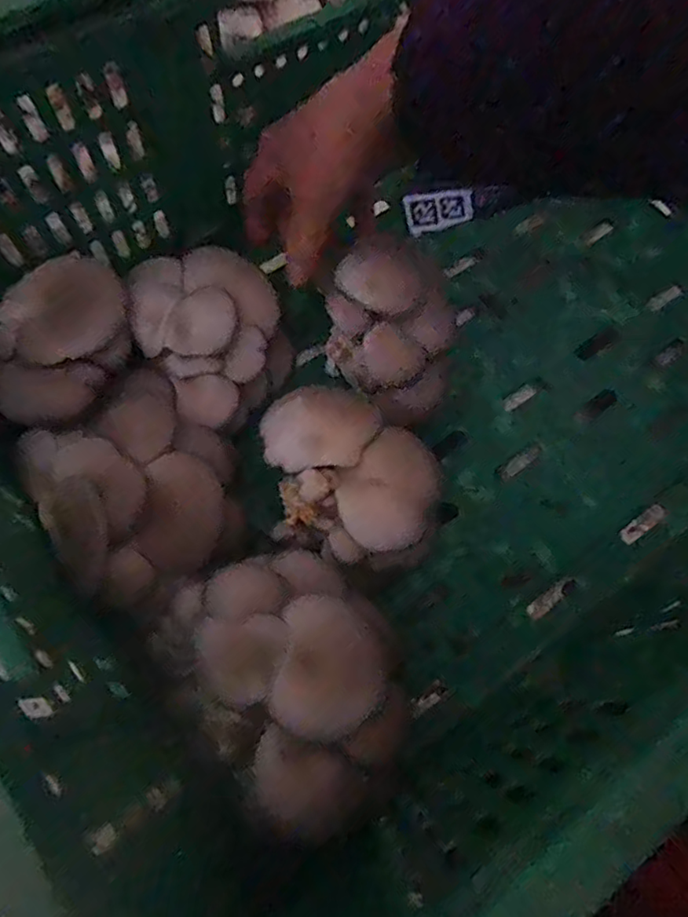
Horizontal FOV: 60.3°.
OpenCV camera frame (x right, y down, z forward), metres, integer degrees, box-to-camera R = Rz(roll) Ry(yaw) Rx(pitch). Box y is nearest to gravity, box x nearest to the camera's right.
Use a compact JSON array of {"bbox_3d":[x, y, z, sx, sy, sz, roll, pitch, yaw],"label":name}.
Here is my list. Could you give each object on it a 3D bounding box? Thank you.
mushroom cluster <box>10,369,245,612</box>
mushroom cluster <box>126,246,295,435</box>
[{"bbox_3d":[-0.119,0.014,0.337,0.105,0.057,0.120,-40,79,-18],"label":"mushroom cluster"},{"bbox_3d":[-0.085,-0.082,0.399,0.096,0.067,0.119,-30,76,-15],"label":"mushroom cluster"}]

